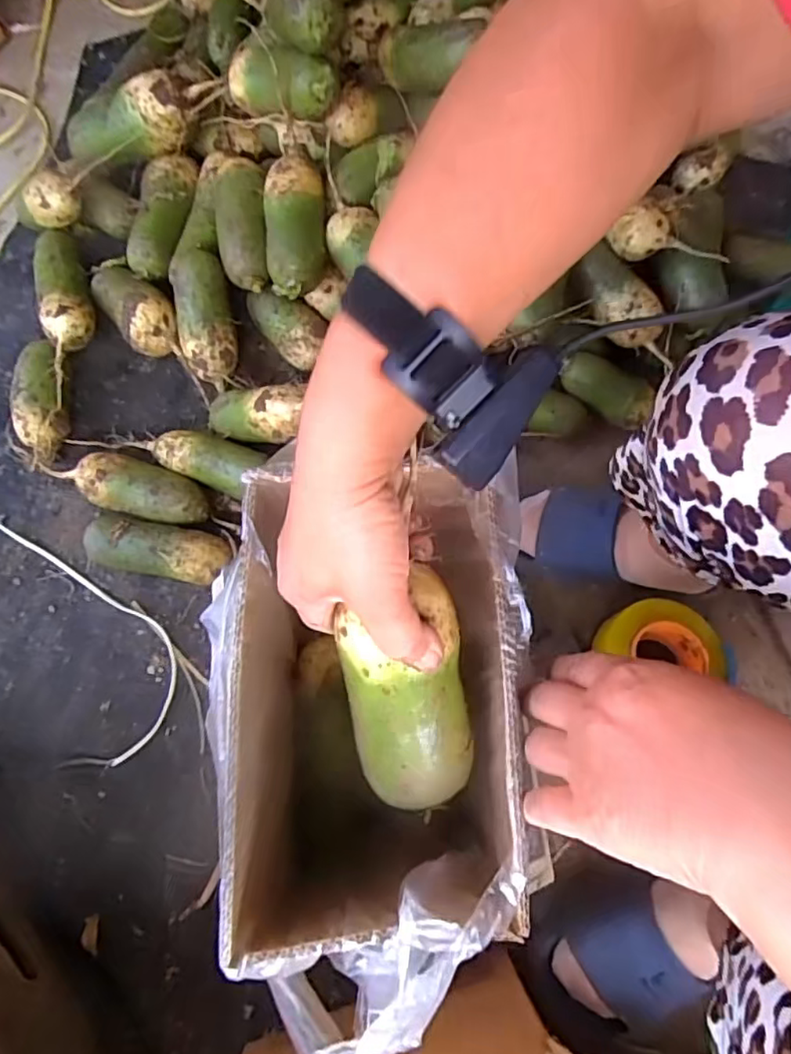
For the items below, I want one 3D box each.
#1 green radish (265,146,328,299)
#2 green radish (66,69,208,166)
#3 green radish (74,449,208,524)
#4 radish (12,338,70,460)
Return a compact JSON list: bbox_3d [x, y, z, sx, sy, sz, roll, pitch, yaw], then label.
[{"bbox_3d":[-0.110,-0.333,0.677,0.065,0.056,0.154,1,96,-1],"label":"green radish"},{"bbox_3d":[-0.311,-0.472,0.718,0.169,0.070,0.057,-14,72,12],"label":"green radish"},{"bbox_3d":[-0.278,-0.039,0.685,0.145,0.059,0.061,12,72,2],"label":"green radish"},{"bbox_3d":[-0.403,-0.147,0.708,0.071,0.061,0.139,-4,87,-3],"label":"radish"}]

